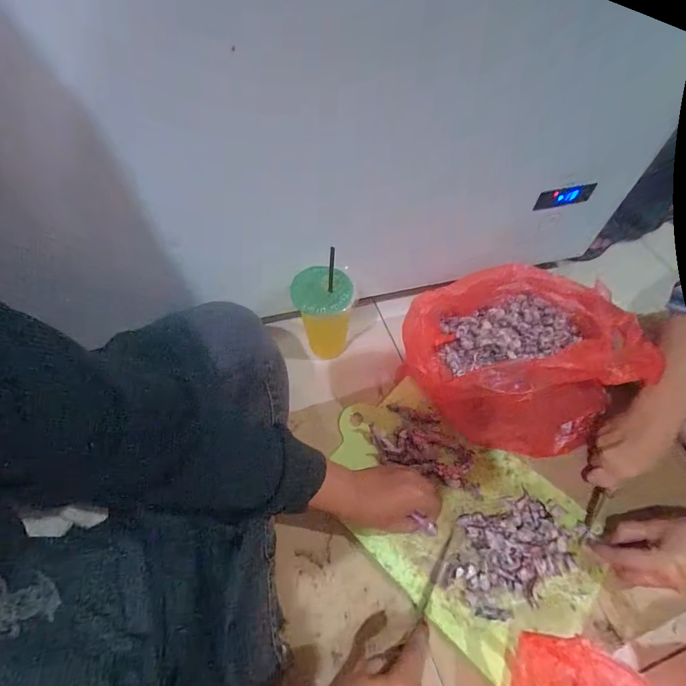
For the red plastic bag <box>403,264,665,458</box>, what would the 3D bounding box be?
[{"bbox_3d":[0.264,0.013,0.532,0.320,0.177,0.254,-27,62,-17],"label":"red plastic bag"}]

